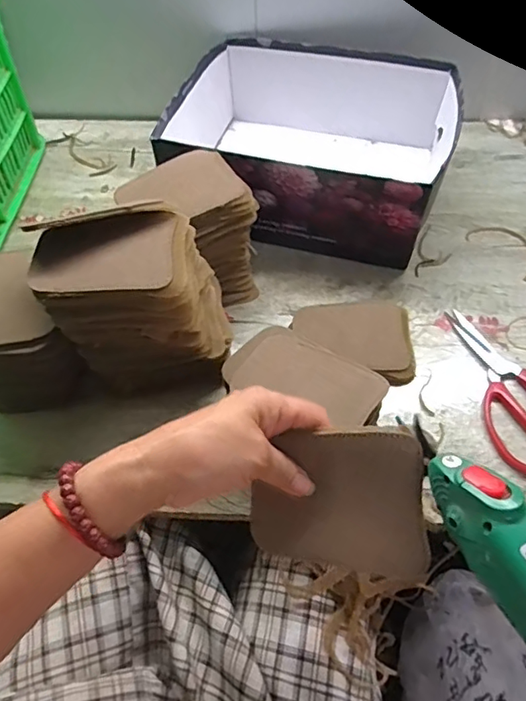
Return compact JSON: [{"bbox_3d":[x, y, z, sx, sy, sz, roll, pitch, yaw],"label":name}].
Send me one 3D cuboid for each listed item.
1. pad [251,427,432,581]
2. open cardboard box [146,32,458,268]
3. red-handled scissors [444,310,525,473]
[{"bbox_3d":[0.044,0.093,0.327,0.106,0.006,0.087,-4,92,22],"label":"pad"},{"bbox_3d":[0.059,-0.257,0.665,0.316,0.122,0.278,12,55,11],"label":"open cardboard box"},{"bbox_3d":[0.253,0.029,0.514,0.099,0.010,0.186,-8,54,-3],"label":"red-handled scissors"}]

